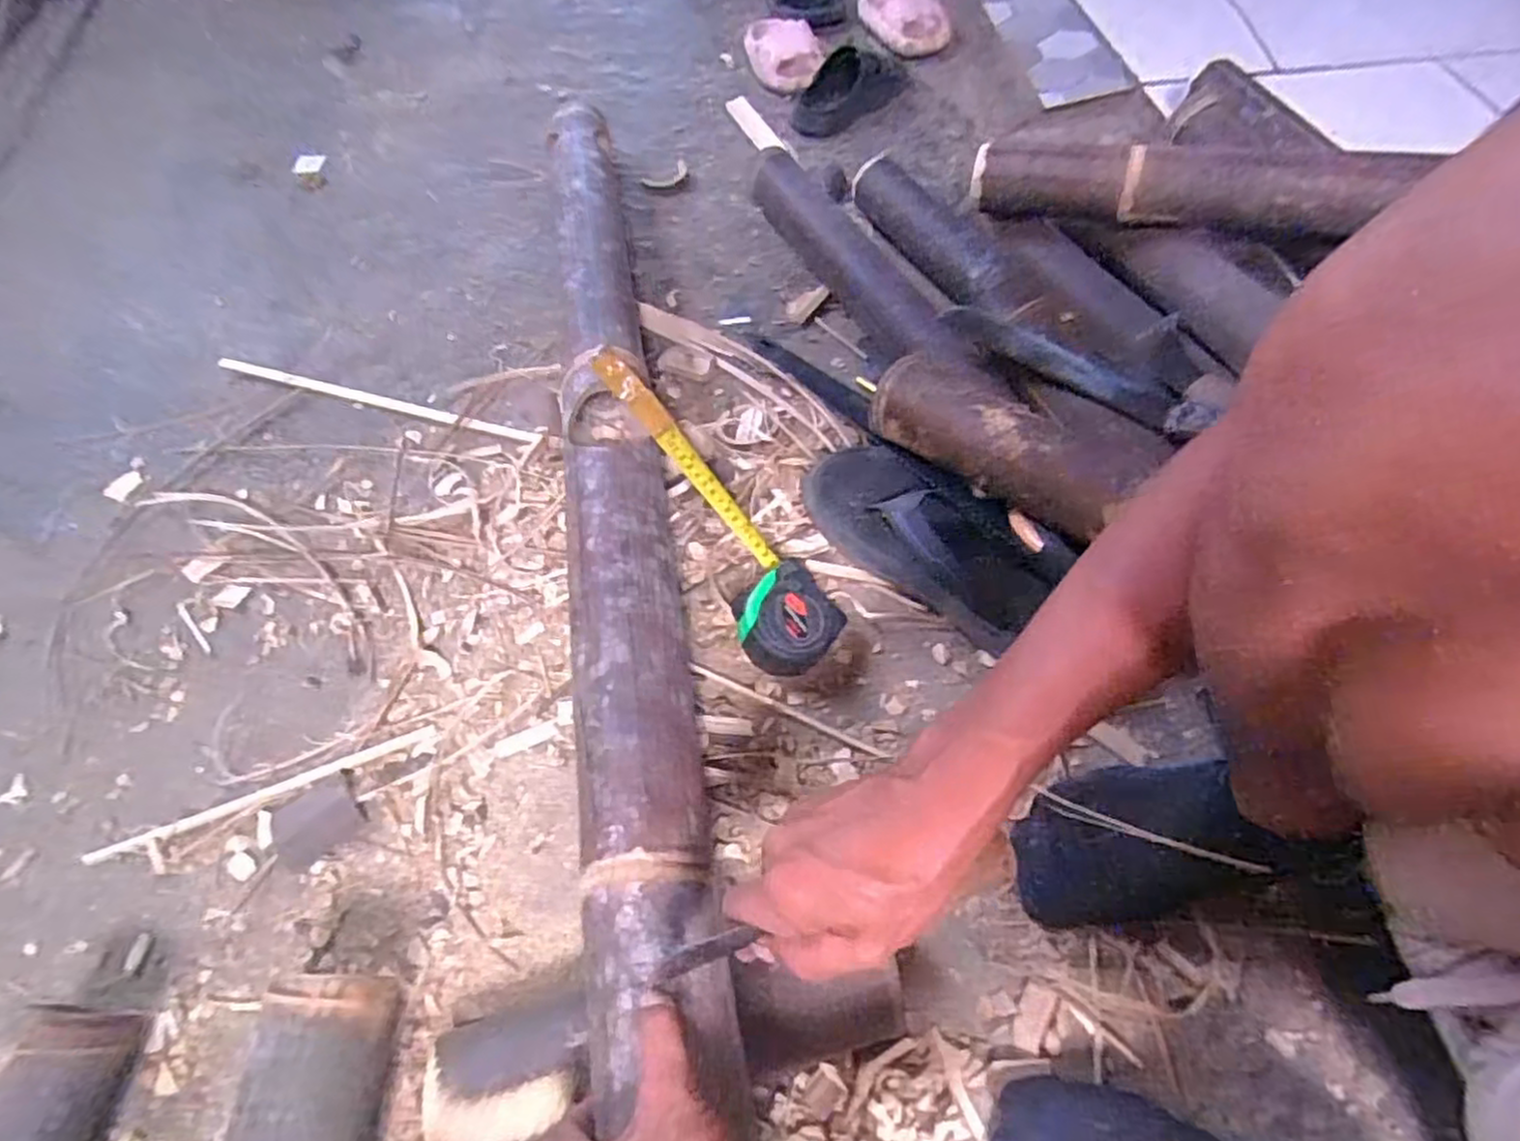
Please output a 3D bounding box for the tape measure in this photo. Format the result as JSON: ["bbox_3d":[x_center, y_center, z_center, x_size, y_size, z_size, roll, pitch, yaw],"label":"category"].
[{"bbox_3d":[-0.038,-0.057,0.619,0.087,0.105,0.309,-26,62,-15],"label":"tape measure"}]

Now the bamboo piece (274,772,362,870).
[{"bbox_3d":[-0.324,0.181,0.533,0.058,0.010,0.052,-25,62,-15],"label":"bamboo piece"}]

